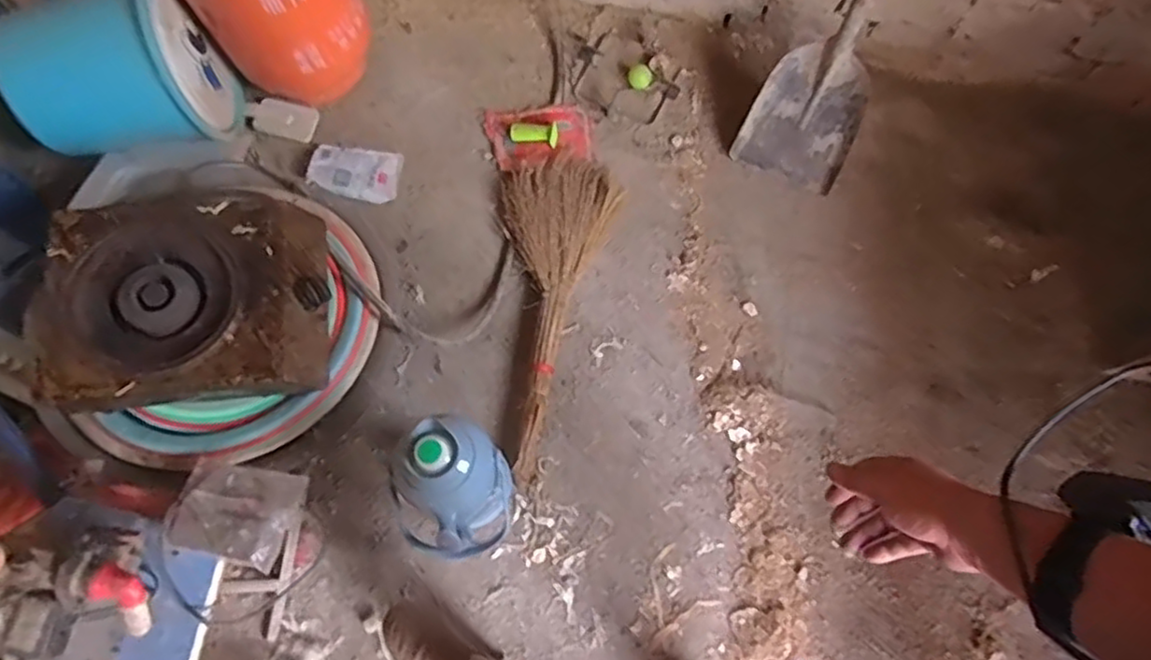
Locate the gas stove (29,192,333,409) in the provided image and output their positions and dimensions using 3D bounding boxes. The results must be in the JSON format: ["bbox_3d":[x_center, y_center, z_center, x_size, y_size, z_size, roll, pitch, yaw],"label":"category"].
[{"bbox_3d":[-0.573,-0.041,1.007,0.384,0.104,0.301,-8,70,-4],"label":"gas stove"}]

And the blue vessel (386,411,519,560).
[{"bbox_3d":[-0.192,0.252,1.087,0.201,0.382,0.174,-42,76,-14],"label":"blue vessel"}]

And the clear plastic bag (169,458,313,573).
[{"bbox_3d":[-0.492,0.258,0.983,0.170,0.047,0.136,13,70,4],"label":"clear plastic bag"}]

